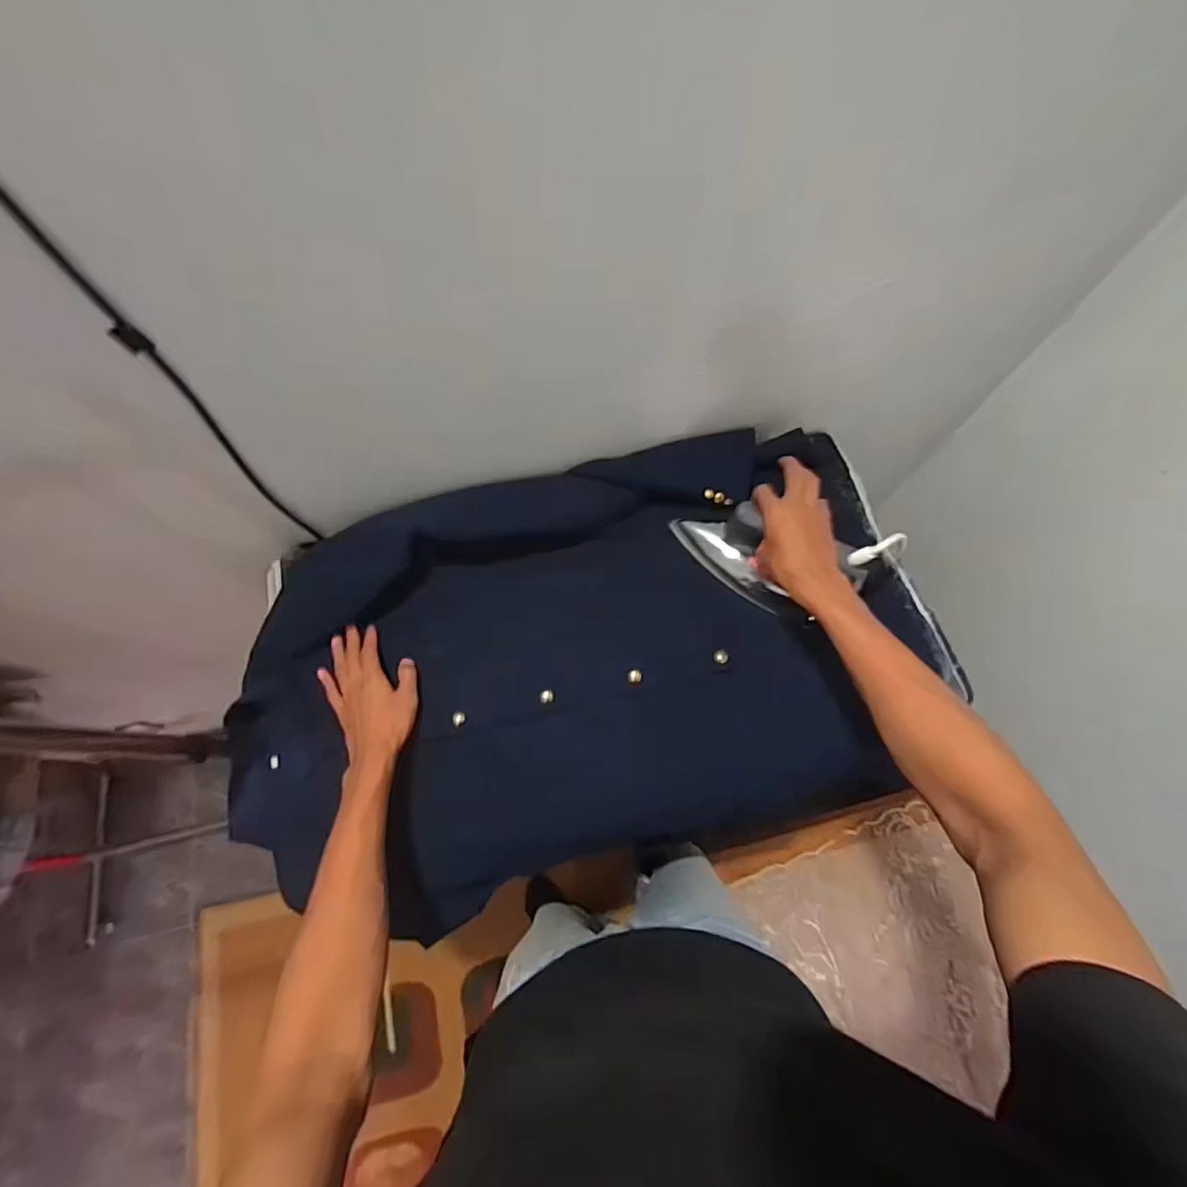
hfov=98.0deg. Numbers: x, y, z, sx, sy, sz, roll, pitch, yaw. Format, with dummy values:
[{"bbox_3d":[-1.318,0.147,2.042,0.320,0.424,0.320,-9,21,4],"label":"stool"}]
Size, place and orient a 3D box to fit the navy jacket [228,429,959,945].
[{"bbox_3d":[-0.017,0.087,0.660,0.762,0.175,0.463,-15,71,-3],"label":"navy jacket"}]

